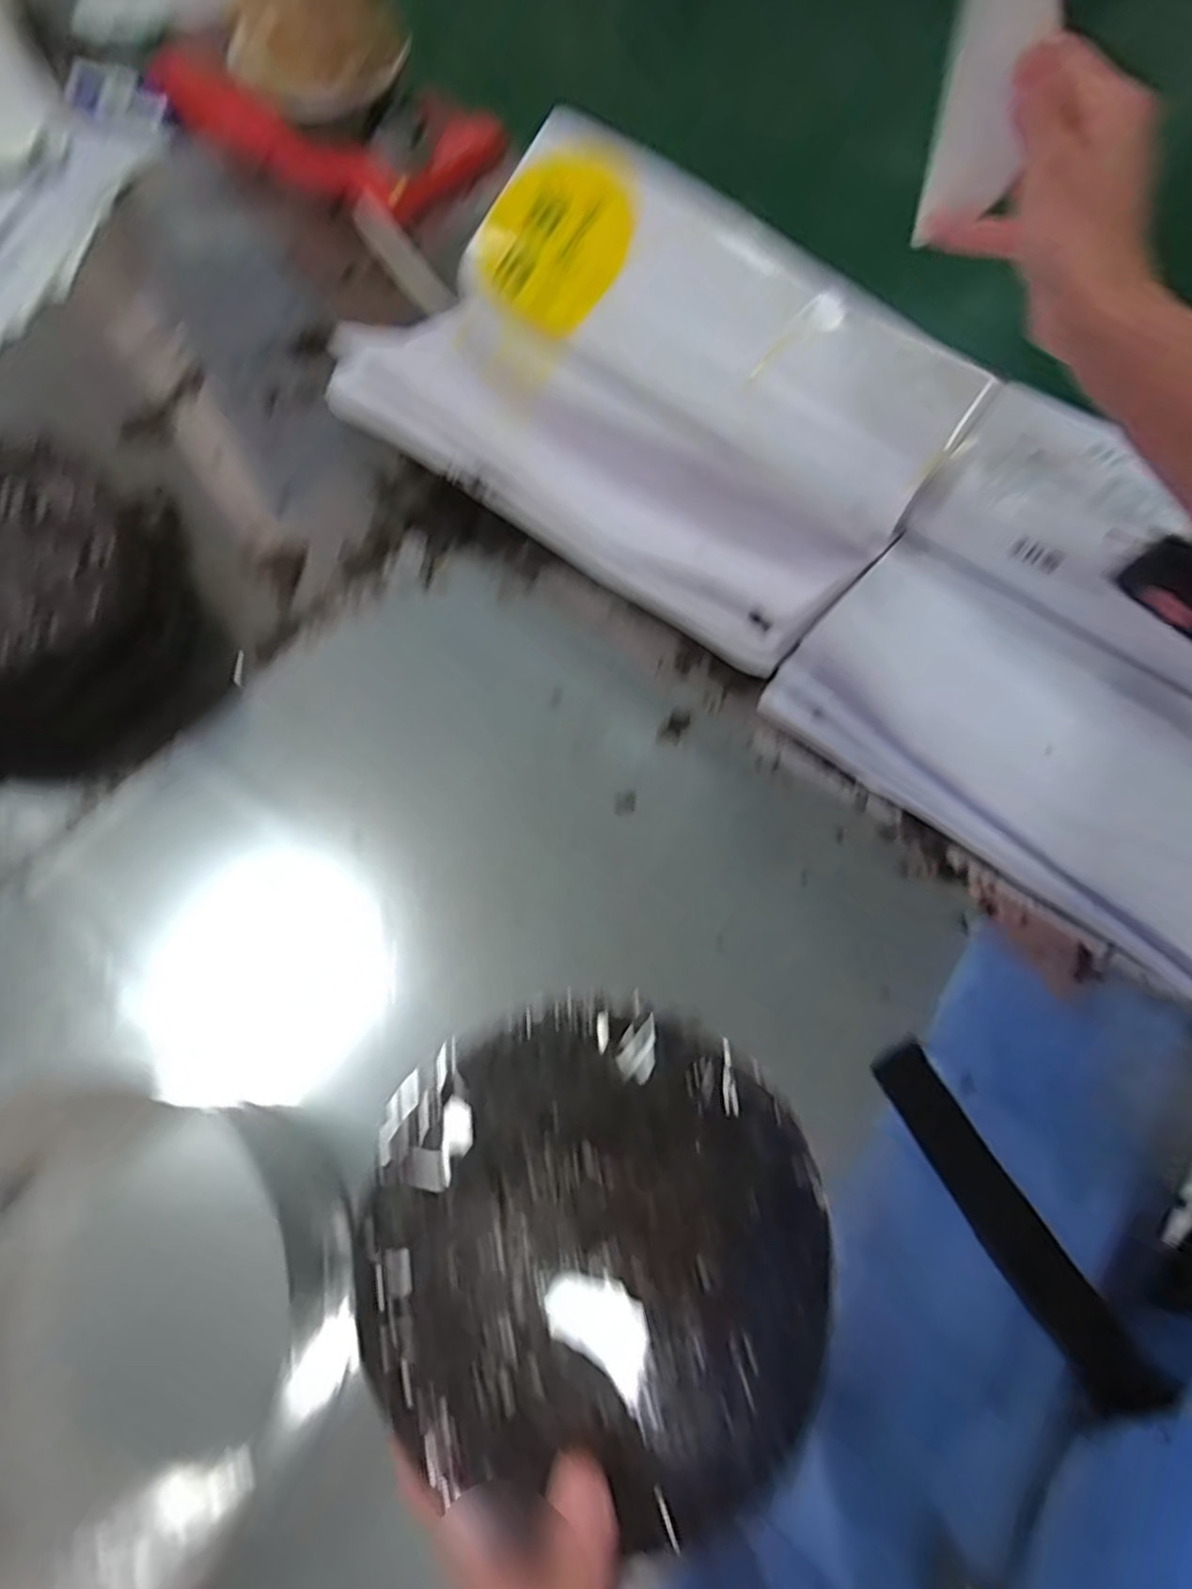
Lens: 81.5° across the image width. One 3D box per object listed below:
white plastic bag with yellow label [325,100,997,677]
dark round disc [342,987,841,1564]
[{"bbox_3d":[0.031,-0.313,0.526,0.429,0.132,0.271,37,71,14],"label":"white plastic bag with yellow label"},{"bbox_3d":[0.002,0.175,0.279,0.183,0.026,0.171,0,67,0],"label":"dark round disc"}]

